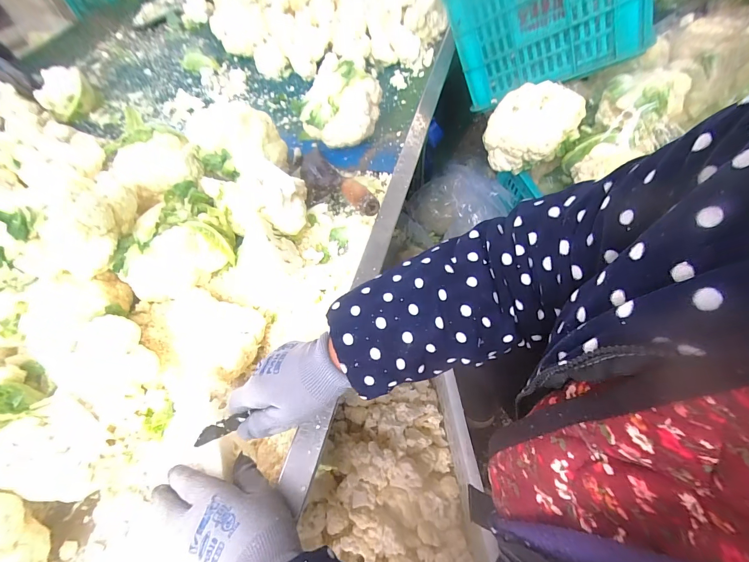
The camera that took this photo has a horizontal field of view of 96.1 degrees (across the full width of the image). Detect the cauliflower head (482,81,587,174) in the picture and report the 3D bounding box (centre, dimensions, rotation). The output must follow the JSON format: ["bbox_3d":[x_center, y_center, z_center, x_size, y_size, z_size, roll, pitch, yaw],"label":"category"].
[{"bbox_3d":[0.303,-0.295,0.664,0.153,0.145,0.099,36,65,22],"label":"cauliflower head"}]

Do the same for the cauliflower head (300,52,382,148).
[{"bbox_3d":[-0.061,-0.317,0.614,0.119,0.097,0.108,19,60,14],"label":"cauliflower head"}]

